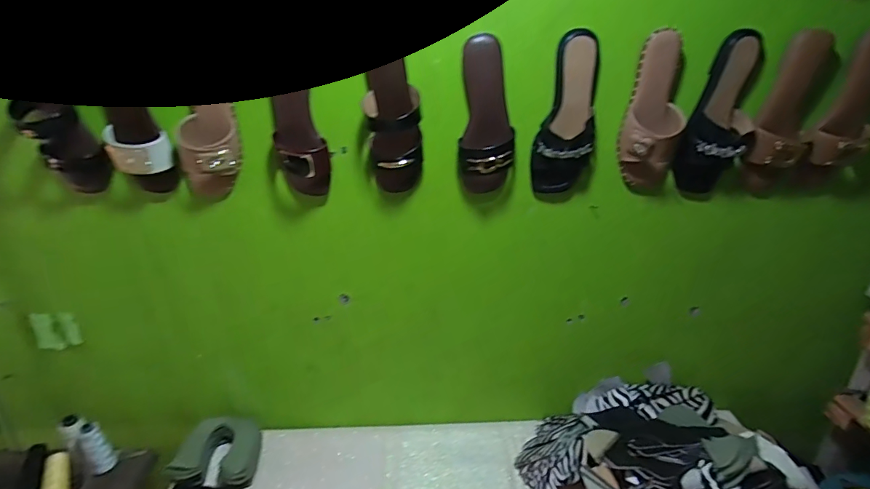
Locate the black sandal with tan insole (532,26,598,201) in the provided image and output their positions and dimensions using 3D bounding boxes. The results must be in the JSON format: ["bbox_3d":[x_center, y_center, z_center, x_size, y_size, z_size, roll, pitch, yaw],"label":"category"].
[{"bbox_3d":[0.208,-0.197,0.714,0.094,0.247,0.050,4,25,10],"label":"black sandal with tan insole"}]

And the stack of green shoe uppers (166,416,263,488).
[{"bbox_3d":[-0.440,0.425,0.931,0.149,0.056,0.148,1,25,4],"label":"stack of green shoe uppers"}]

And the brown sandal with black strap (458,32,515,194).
[{"bbox_3d":[0.083,-0.194,0.716,0.089,0.233,0.058,4,25,10],"label":"brown sandal with black strap"}]

